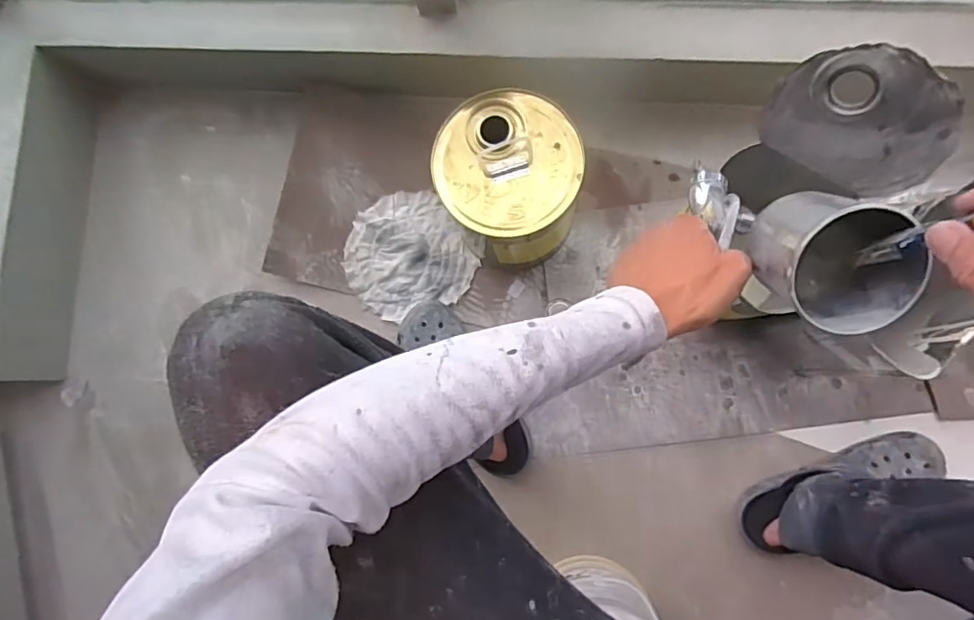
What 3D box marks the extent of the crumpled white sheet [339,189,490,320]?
[{"bbox_3d":[-0.108,-0.082,0.789,0.188,0.020,0.166,-21,83,3],"label":"crumpled white sheet"}]

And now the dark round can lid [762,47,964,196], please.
[{"bbox_3d":[0.332,-0.169,0.498,0.144,0.125,0.009,40,63,11],"label":"dark round can lid"}]

